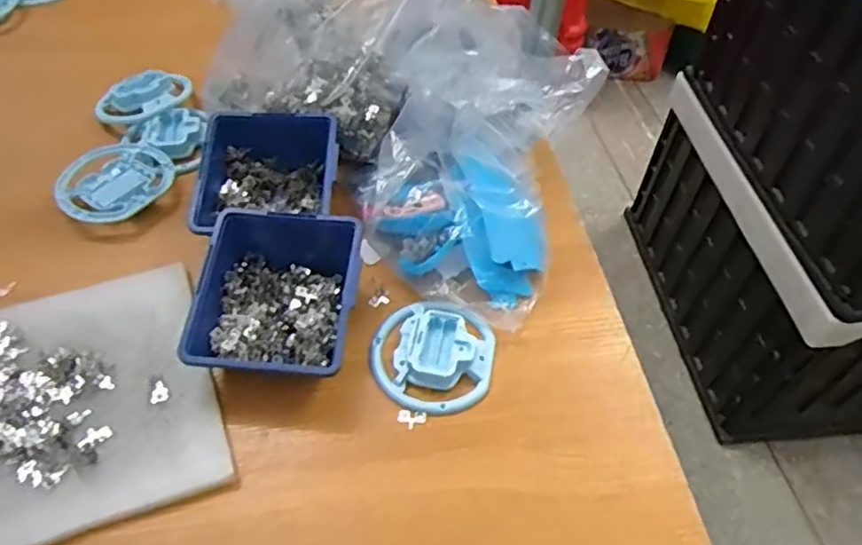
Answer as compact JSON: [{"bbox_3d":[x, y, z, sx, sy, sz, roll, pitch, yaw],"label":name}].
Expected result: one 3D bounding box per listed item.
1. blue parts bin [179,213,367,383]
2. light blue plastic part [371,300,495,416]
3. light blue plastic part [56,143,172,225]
[{"bbox_3d":[-0.120,0.023,0.510,0.121,0.058,0.139,6,52,2],"label":"blue parts bin"},{"bbox_3d":[0.001,0.066,0.515,0.097,0.017,0.093,1,52,-2],"label":"light blue plastic part"},{"bbox_3d":[-0.313,-0.092,0.626,0.100,0.016,0.108,1,52,-2],"label":"light blue plastic part"}]

